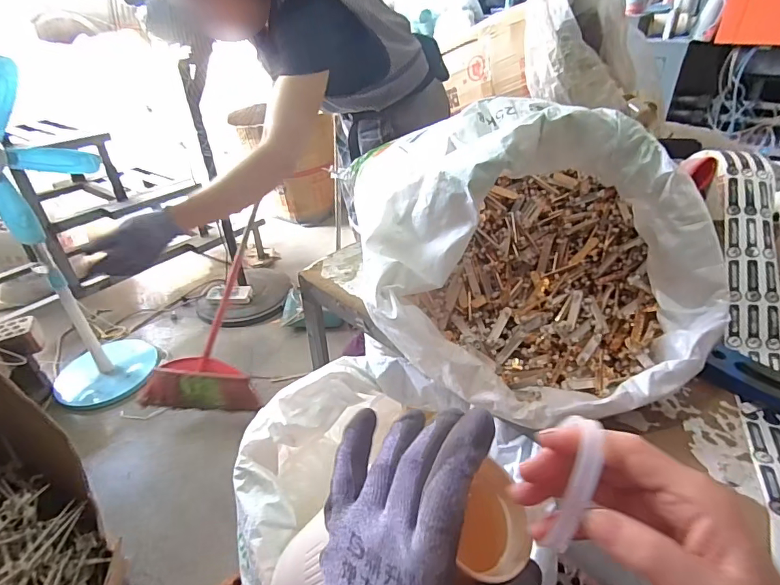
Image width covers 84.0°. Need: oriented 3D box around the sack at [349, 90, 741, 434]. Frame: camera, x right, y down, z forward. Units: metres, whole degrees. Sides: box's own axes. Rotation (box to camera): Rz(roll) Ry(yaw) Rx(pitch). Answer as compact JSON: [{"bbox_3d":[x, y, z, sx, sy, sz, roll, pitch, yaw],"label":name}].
[{"bbox_3d":[0.156,-0.066,0.529,0.369,0.239,0.395,-5,36,-3],"label":"sack"}]

